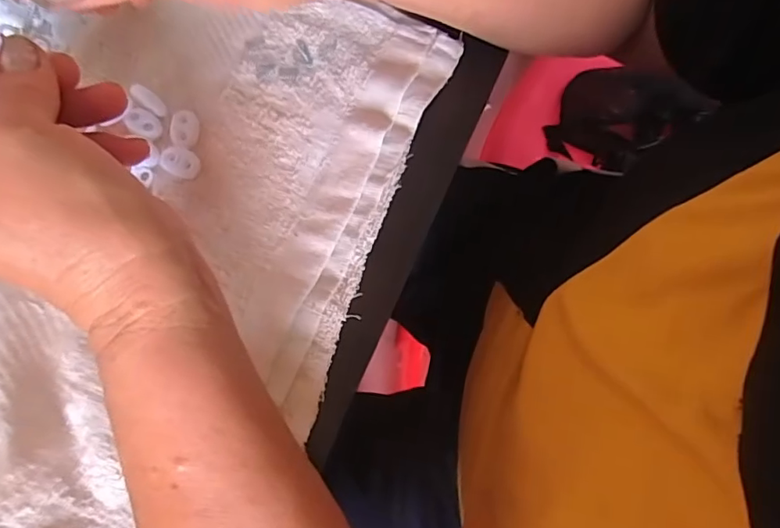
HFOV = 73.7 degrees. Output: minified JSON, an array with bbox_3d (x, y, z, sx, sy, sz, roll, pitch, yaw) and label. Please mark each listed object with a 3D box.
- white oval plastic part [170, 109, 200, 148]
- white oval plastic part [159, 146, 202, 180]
[{"bbox_3d":[-0.112,-0.074,0.285,0.015,0.005,0.023,-3,74,-5],"label":"white oval plastic part"},{"bbox_3d":[-0.114,-0.055,0.281,0.024,0.004,0.015,22,73,3],"label":"white oval plastic part"}]

